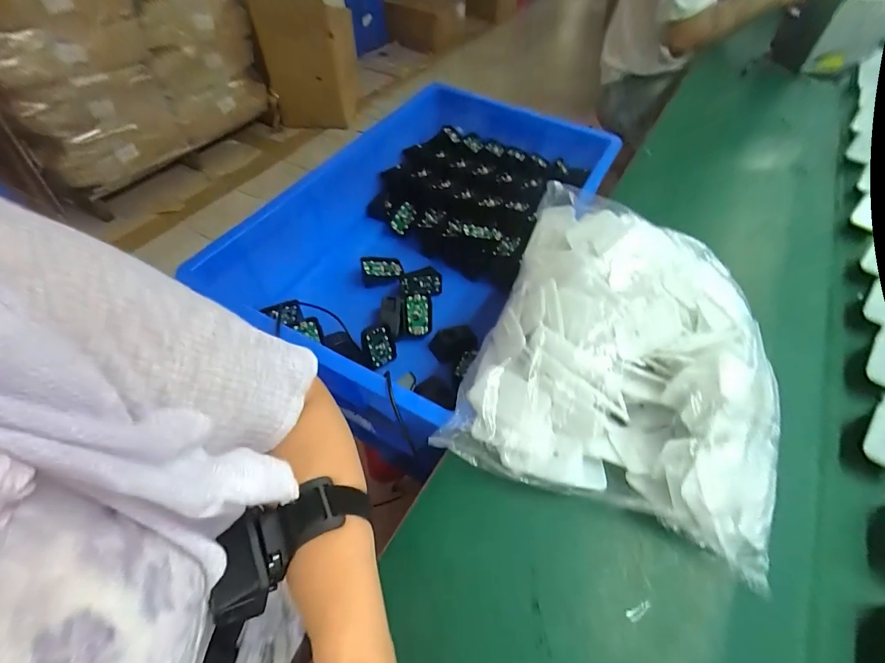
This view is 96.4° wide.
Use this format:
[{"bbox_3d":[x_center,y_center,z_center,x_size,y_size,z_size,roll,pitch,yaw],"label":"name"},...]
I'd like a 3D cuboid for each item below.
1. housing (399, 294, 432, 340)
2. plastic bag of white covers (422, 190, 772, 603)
[{"bbox_3d":[-0.041,-0.024,0.618,0.049,0.019,0.071,1,79,-2],"label":"housing"},{"bbox_3d":[0.190,0.004,0.400,0.275,0.096,0.330,19,56,13],"label":"plastic bag of white covers"}]

